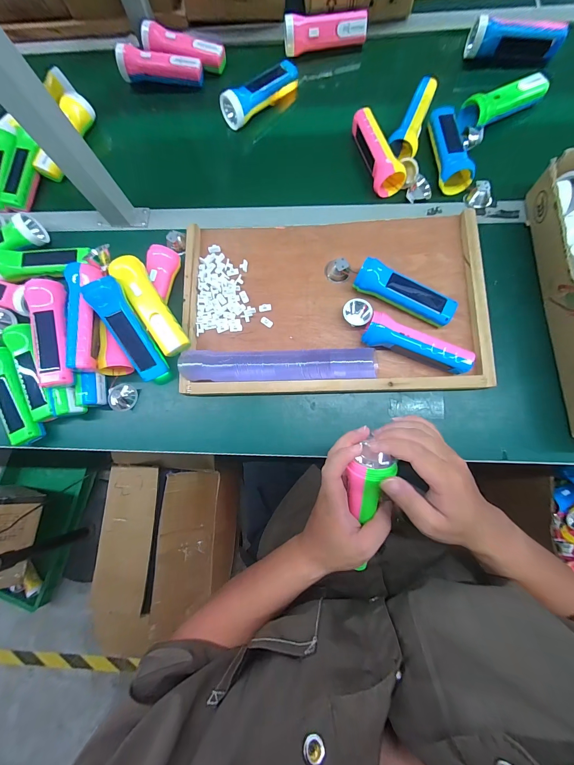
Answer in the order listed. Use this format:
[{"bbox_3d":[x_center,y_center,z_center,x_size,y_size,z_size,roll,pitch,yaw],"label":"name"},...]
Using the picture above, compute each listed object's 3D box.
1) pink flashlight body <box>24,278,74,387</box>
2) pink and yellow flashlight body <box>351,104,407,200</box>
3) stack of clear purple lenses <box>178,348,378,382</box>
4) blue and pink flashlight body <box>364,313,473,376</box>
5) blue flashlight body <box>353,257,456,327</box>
[{"bbox_3d":[-0.345,-0.073,0.432,0.052,0.041,0.162,-10,78,1],"label":"pink flashlight body"},{"bbox_3d":[0.159,-0.410,0.507,0.051,0.048,0.153,-14,78,0],"label":"pink and yellow flashlight body"},{"bbox_3d":[-0.012,-0.024,0.448,0.301,0.044,0.049,0,81,3],"label":"stack of clear purple lenses"},{"bbox_3d":[0.191,-0.050,0.434,0.154,0.049,0.044,25,83,7],"label":"blue and pink flashlight body"},{"bbox_3d":[0.182,-0.137,0.452,0.155,0.047,0.046,24,83,7],"label":"blue flashlight body"}]

